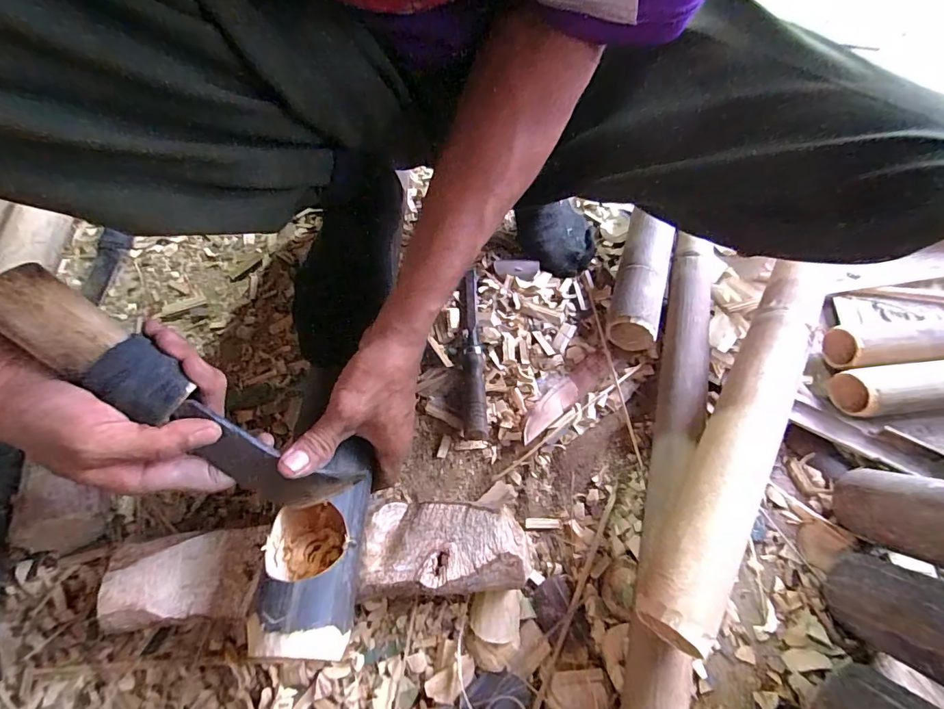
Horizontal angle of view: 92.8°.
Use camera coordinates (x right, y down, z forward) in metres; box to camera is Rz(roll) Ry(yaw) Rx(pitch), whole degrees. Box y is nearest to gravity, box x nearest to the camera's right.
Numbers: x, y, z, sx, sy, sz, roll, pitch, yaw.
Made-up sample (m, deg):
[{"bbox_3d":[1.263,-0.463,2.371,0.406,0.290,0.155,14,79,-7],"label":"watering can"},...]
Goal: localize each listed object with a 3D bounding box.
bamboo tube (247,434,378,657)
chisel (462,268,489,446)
[{"bbox_3d":[-0.118,0.145,0.344,0.070,0.057,0.142,4,59,1],"label":"bamboo tube"},{"bbox_3d":[-0.002,-0.008,0.528,0.024,0.024,0.234,-2,59,-3],"label":"chisel"}]

